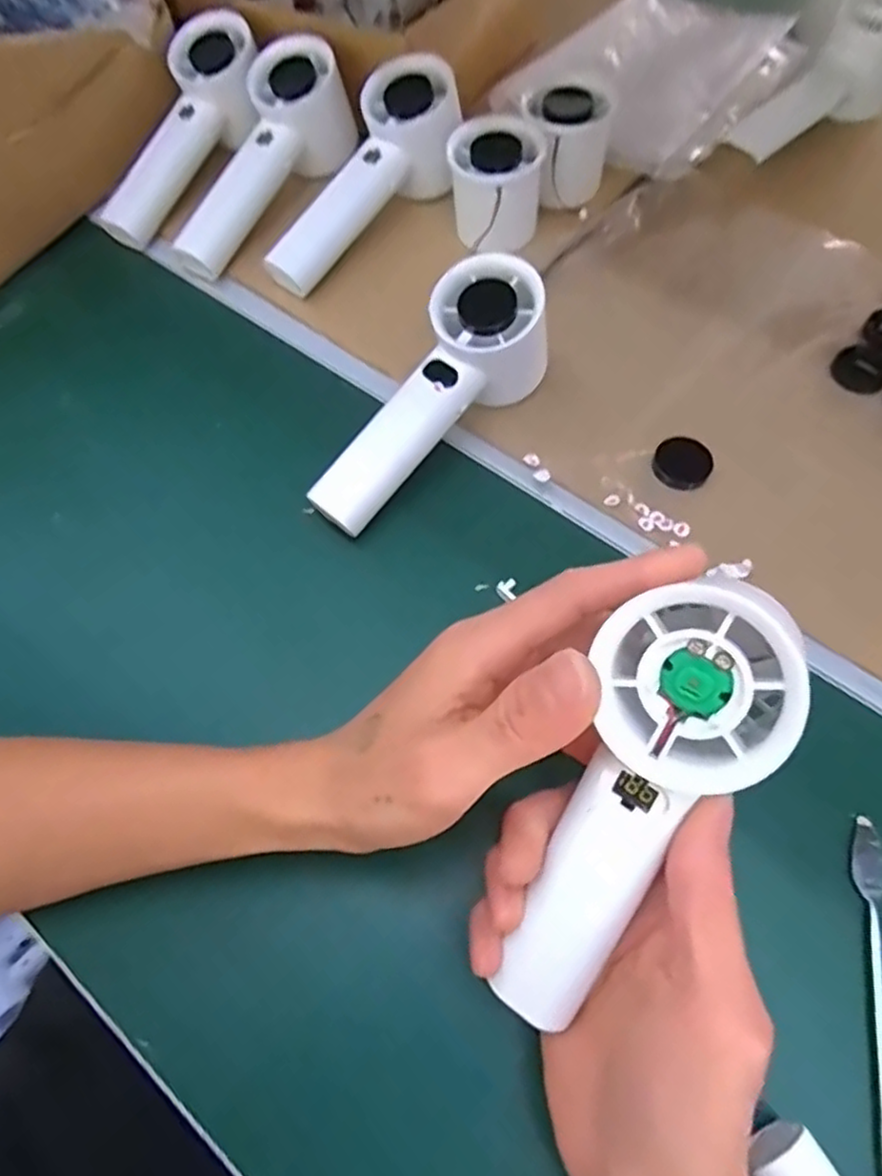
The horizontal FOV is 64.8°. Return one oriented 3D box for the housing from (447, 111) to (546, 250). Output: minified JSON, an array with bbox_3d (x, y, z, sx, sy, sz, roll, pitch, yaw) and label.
[{"bbox_3d":[0.034,-0.237,0.415,0.053,0.051,0.062,2,66,2],"label":"housing"}]

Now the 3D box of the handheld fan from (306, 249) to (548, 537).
[{"bbox_3d":[-0.005,-0.097,0.368,0.058,0.048,0.161,41,92,18],"label":"handheld fan"}]

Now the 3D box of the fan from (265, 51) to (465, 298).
[{"bbox_3d":[-0.047,-0.248,0.434,0.060,0.048,0.160,41,91,18],"label":"fan"}]

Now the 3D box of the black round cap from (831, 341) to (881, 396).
[{"bbox_3d":[0.238,-0.124,0.392,0.030,0.004,0.034,42,73,18],"label":"black round cap"}]

